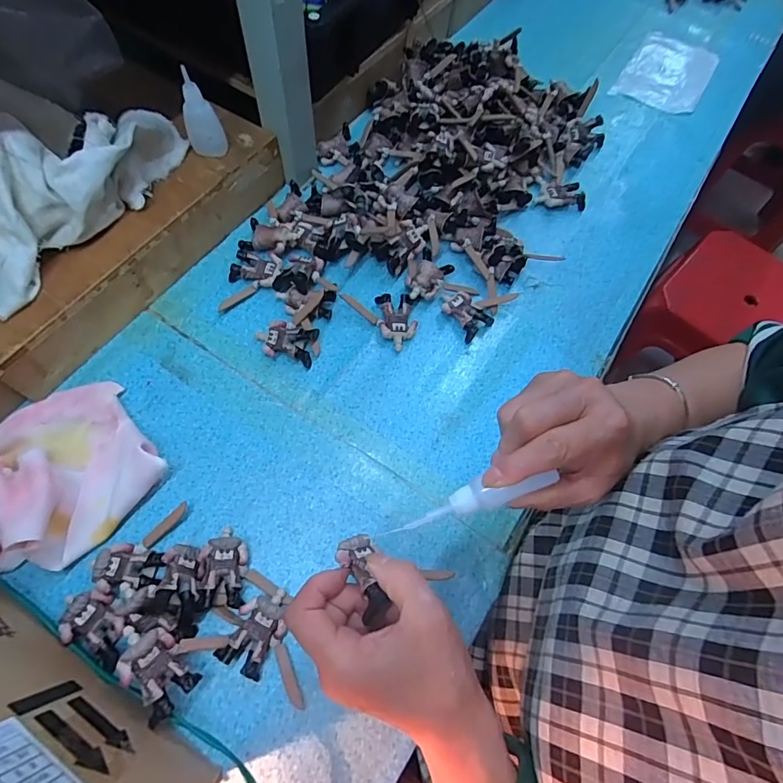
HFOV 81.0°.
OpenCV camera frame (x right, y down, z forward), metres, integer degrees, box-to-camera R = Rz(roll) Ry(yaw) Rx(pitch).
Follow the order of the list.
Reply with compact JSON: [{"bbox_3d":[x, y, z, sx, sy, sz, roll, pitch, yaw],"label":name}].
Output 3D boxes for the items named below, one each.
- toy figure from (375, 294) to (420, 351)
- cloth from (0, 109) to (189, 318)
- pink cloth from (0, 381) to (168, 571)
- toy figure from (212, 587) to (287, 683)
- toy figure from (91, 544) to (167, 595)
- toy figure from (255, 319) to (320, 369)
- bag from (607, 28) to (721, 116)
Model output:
[{"bbox_3d":[0.008,-0.071,0.461,0.041,0.017,0.056,-3,65,-6],"label":"toy figure"},{"bbox_3d":[-0.273,-0.178,0.393,0.061,0.075,0.236,30,67,10],"label":"cloth"},{"bbox_3d":[-0.273,0.058,0.358,0.142,0.065,0.143,-35,72,-18],"label":"pink cloth"},{"bbox_3d":[-0.099,0.177,0.341,0.036,0.021,0.056,29,66,9],"label":"toy figure"},{"bbox_3d":[-0.196,0.135,0.348,0.052,0.027,0.033,6,65,-2],"label":"toy figure"},{"bbox_3d":[-0.102,-0.049,0.441,0.058,0.020,0.034,15,65,3],"label":"toy figure"},{"bbox_3d":[0.423,-0.487,0.701,0.119,0.013,0.200,30,67,10],"label":"bag"}]

